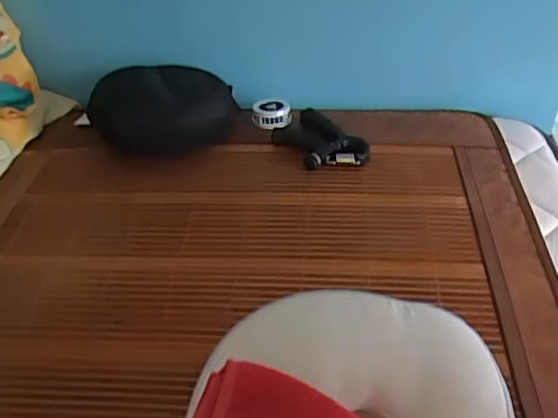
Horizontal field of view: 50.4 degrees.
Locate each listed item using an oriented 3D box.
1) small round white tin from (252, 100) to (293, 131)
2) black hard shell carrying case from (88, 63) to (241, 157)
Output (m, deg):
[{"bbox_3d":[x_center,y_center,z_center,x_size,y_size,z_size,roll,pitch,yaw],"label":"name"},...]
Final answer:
[{"bbox_3d":[-0.011,-0.152,0.940,0.061,0.022,0.061,-1,39,1],"label":"small round white tin"},{"bbox_3d":[-0.179,-0.157,0.911,0.212,0.085,0.147,-14,41,-14],"label":"black hard shell carrying case"}]

